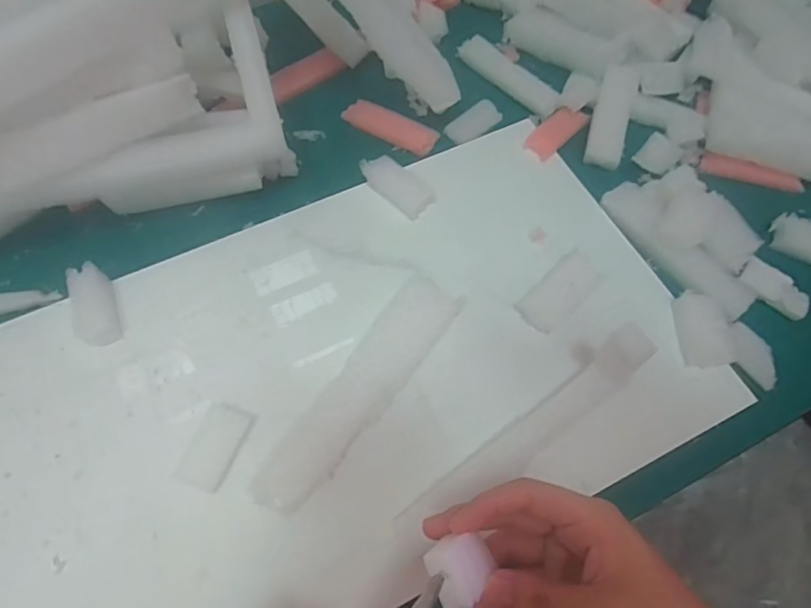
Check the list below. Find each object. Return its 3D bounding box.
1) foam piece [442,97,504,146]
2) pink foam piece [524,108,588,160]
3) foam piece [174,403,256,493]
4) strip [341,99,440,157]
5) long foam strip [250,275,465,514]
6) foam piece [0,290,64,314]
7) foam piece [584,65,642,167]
[{"bbox_3d":[0.064,-0.169,0.496,0.056,0.009,0.027,-38,70,-16],"label":"foam piece"},{"bbox_3d":[0.135,-0.157,0.483,0.061,0.006,0.031,-41,71,-17],"label":"pink foam piece"},{"bbox_3d":[-0.126,0.094,0.355,0.032,0.004,0.053,19,66,9],"label":"foam piece"},{"bbox_3d":[-0.014,-0.164,0.493,0.091,0.006,0.027,29,68,14],"label":"strip"},{"bbox_3d":[-0.029,0.056,0.370,0.041,0.010,0.190,33,69,15],"label":"long foam strip"},{"bbox_3d":[-0.297,-0.003,0.409,0.065,0.008,0.017,-8,65,-3],"label":"foam piece"},{"bbox_3d":[0.183,-0.167,0.475,0.031,0.013,0.099,14,79,7],"label":"foam piece"}]

